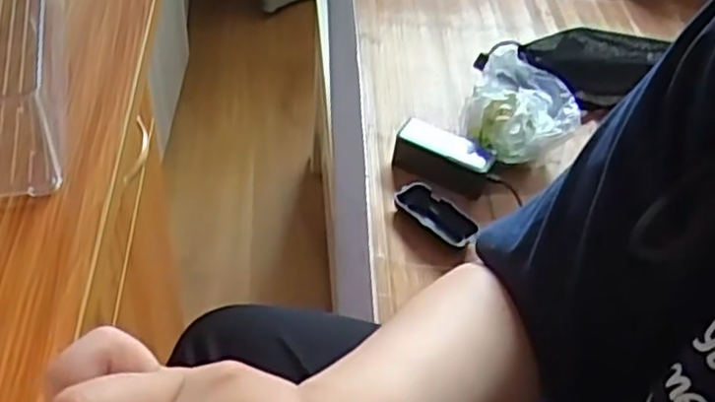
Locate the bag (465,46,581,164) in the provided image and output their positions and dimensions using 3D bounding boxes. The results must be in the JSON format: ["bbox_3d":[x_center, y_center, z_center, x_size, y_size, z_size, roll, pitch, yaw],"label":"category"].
[{"bbox_3d":[0.225,-0.125,0.987,0.136,0.083,0.129,23,47,16],"label":"bag"}]

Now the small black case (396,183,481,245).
[{"bbox_3d":[0.101,0.015,0.928,0.106,0.024,0.046,32,50,23],"label":"small black case"}]

